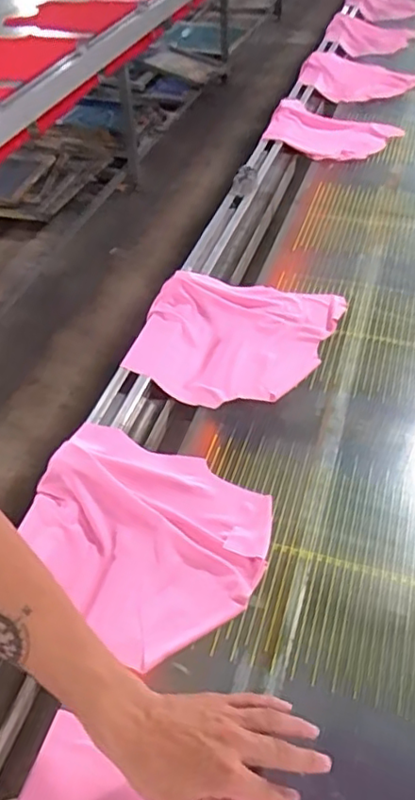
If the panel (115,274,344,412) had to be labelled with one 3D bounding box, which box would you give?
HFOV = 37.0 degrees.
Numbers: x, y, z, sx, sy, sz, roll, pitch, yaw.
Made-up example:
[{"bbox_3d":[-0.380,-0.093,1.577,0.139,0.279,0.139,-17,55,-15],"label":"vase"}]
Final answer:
[{"bbox_3d":[0.044,-0.105,0.956,0.301,0.048,0.295,8,46,11],"label":"panel"}]

